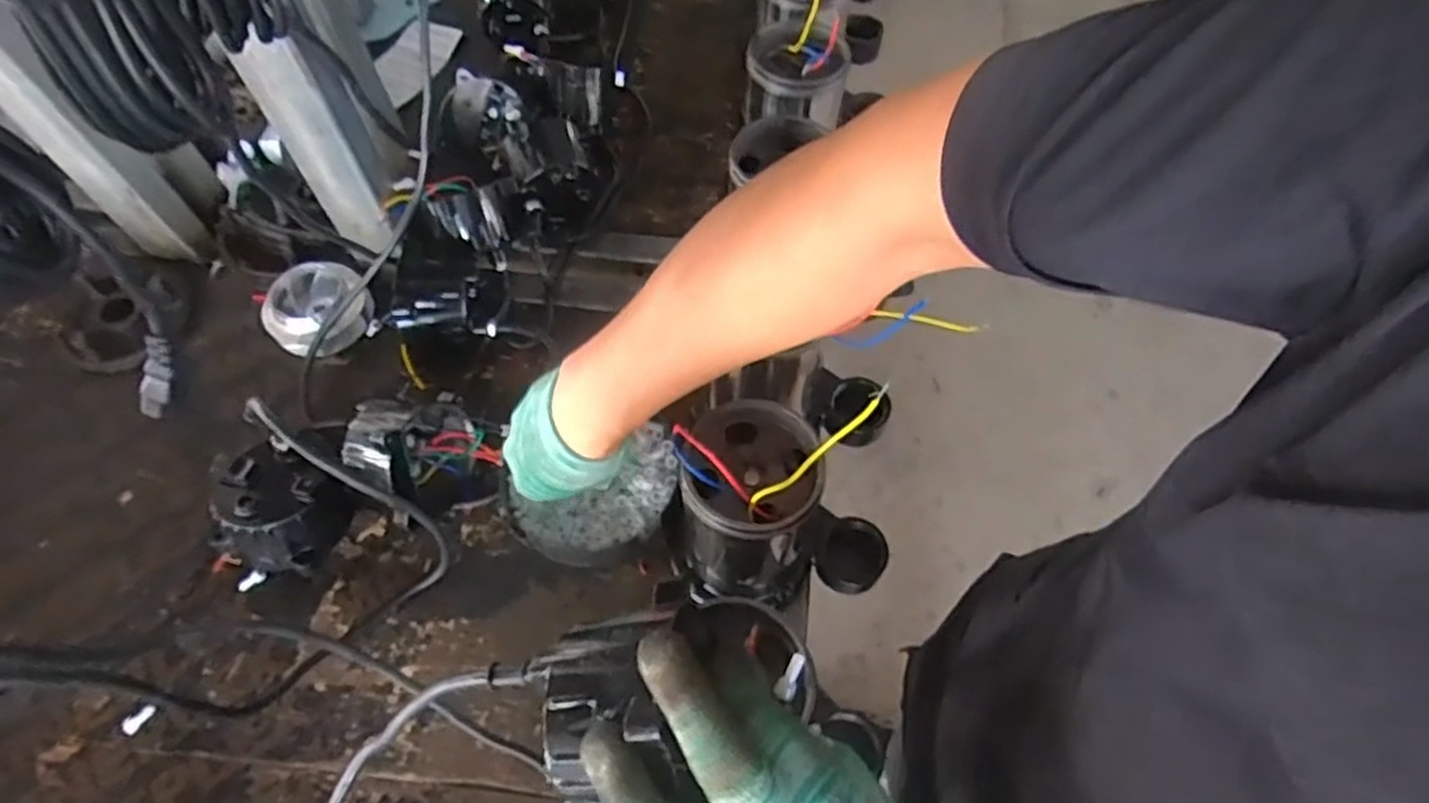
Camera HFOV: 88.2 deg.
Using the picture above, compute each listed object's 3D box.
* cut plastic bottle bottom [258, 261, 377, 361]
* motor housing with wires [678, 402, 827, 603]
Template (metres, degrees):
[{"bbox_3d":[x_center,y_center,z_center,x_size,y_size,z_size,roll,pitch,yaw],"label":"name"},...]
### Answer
[{"bbox_3d":[-0.392,-0.093,0.728,0.099,0.070,0.085,-36,66,-19],"label":"cut plastic bottle bottom"},{"bbox_3d":[0.025,0.085,0.542,0.101,0.184,0.094,10,61,4],"label":"motor housing with wires"}]

